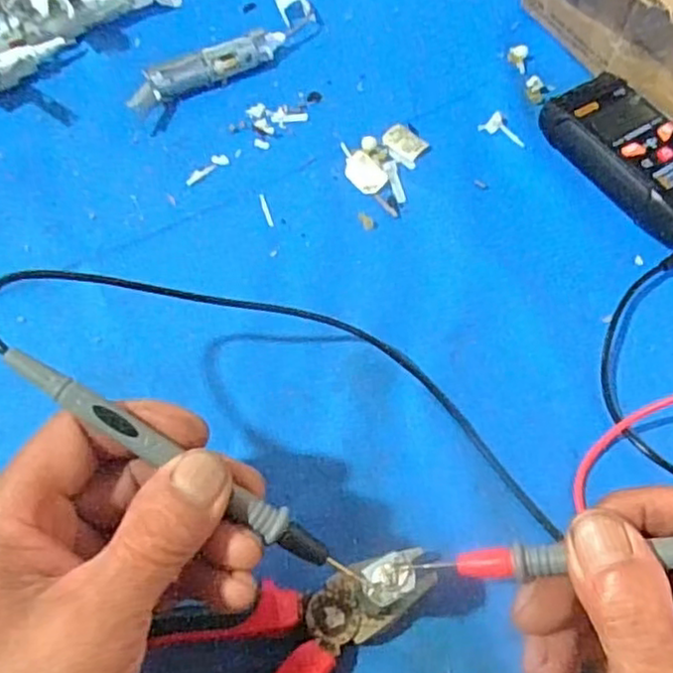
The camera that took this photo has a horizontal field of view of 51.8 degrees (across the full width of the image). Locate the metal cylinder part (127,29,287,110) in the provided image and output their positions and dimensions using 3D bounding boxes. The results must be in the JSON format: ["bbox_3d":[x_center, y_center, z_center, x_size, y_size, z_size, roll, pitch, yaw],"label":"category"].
[{"bbox_3d":[-0.081,-0.168,0.435,0.111,0.019,0.019,-35,68,-19],"label":"metal cylinder part"}]

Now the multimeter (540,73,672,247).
[{"bbox_3d":[0.178,-0.108,0.410,0.055,0.025,0.116,-31,67,-18],"label":"multimeter"}]

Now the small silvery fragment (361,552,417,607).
[{"bbox_3d":[0.019,0.089,0.255,0.019,0.004,0.015,-21,64,-15],"label":"small silvery fragment"}]

